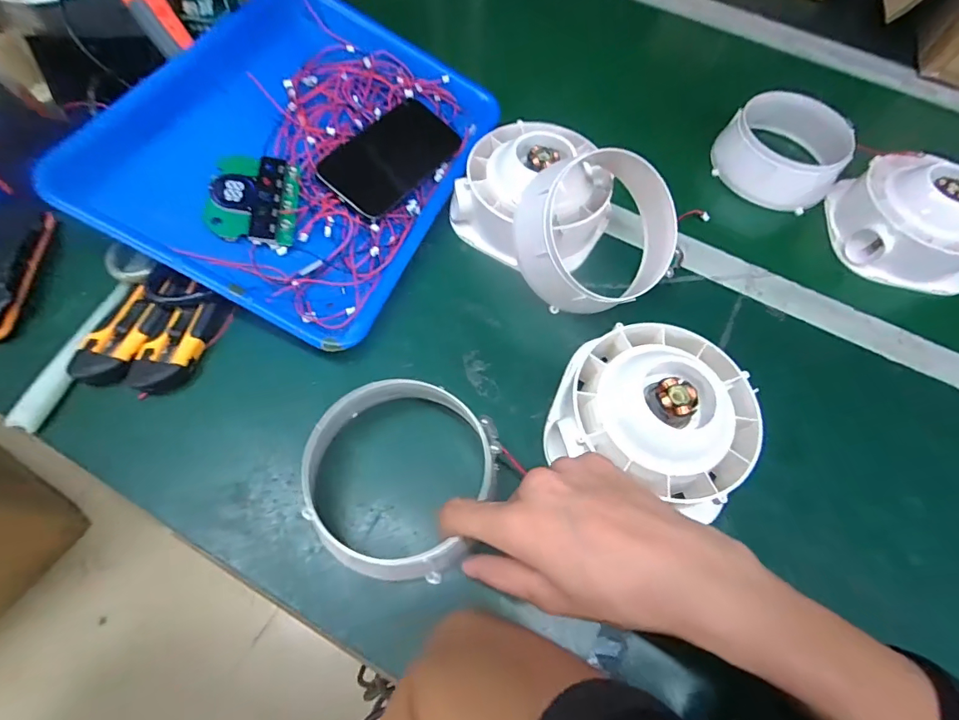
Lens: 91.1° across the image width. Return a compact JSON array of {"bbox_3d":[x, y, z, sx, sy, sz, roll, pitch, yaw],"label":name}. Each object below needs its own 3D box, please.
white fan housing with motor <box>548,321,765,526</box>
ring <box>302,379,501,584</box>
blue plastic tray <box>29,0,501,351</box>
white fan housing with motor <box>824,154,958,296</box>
[{"bbox_3d":[0.131,0.036,0.336,0.144,0.060,0.134,23,64,8],"label":"white fan housing with motor"},{"bbox_3d":[-0.049,0.069,0.291,0.115,0.018,0.115,1,62,-2],"label":"ring"},{"bbox_3d":[-0.151,-0.193,0.423,0.258,0.031,0.333,30,63,-8],"label":"blue plastic tray"},{"bbox_3d":[0.433,-0.144,0.467,0.125,0.077,0.122,2,63,-3],"label":"white fan housing with motor"}]

